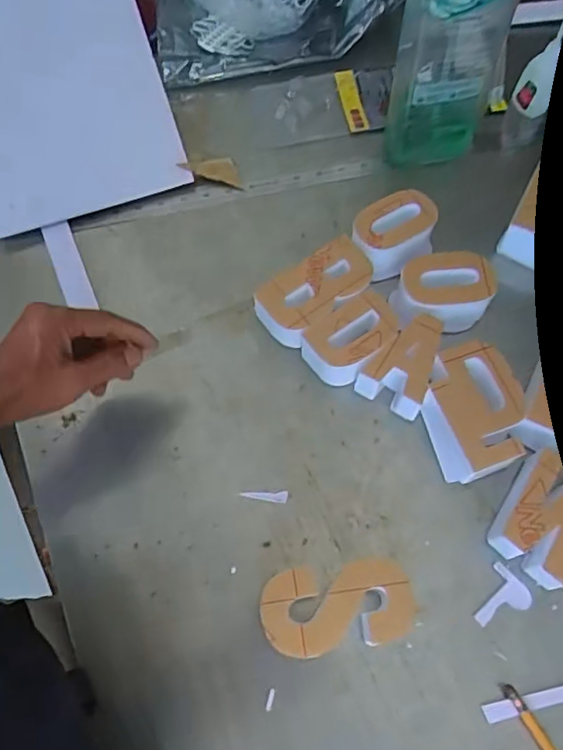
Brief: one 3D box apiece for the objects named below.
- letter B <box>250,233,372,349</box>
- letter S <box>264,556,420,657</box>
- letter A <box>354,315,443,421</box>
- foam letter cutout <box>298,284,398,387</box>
[{"bbox_3d":[0.033,-0.075,0.560,0.112,0.052,0.066,-33,70,-14],"label":"letter B"},{"bbox_3d":[0.043,0.179,0.450,0.113,0.043,0.067,-8,66,-1],"label":"letter S"},{"bbox_3d":[0.112,-0.012,0.533,0.061,0.046,0.084,25,69,13],"label":"letter A"},{"bbox_3d":[0.065,-0.031,0.543,0.085,0.045,0.060,-40,70,-14],"label":"foam letter cutout"}]

